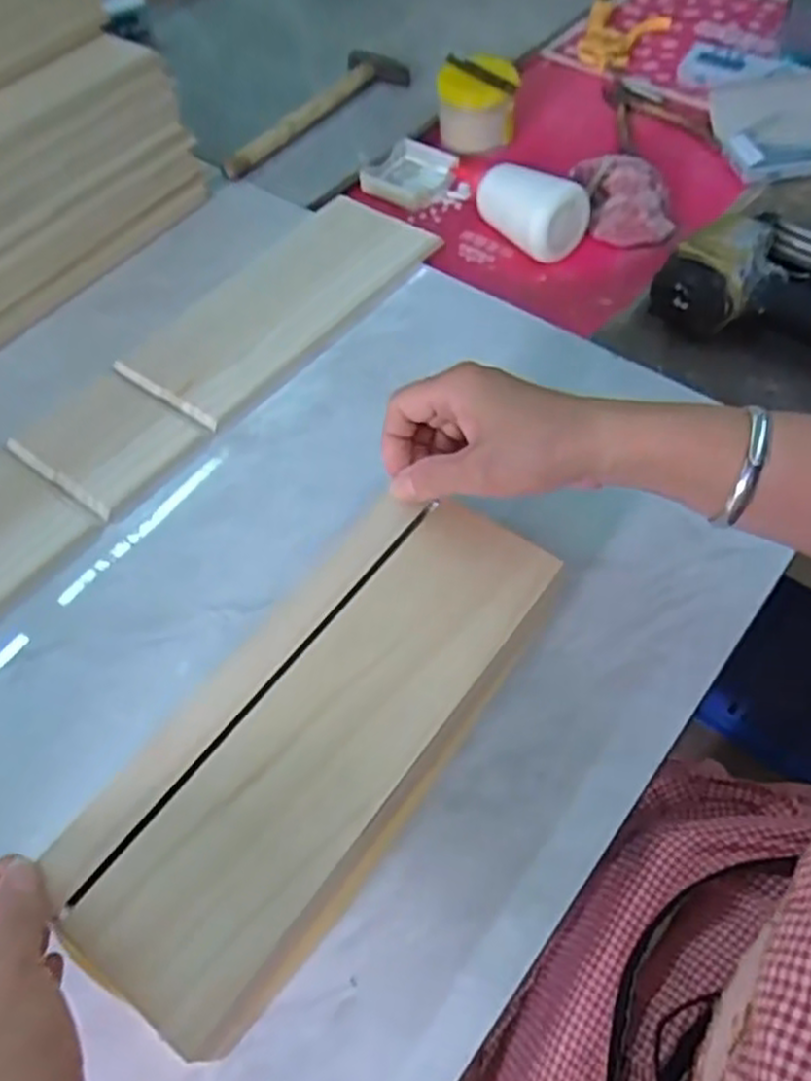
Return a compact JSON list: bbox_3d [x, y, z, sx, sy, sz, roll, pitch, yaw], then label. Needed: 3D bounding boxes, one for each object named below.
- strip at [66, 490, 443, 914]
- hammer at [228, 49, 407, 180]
[{"bbox_3d":[-0.066,0.069,0.382,0.008,0.008,0.259,33,64,21],"label":"strip"},{"bbox_3d":[-0.098,-0.441,0.780,0.079,0.017,0.244,30,63,20],"label":"hammer"}]

